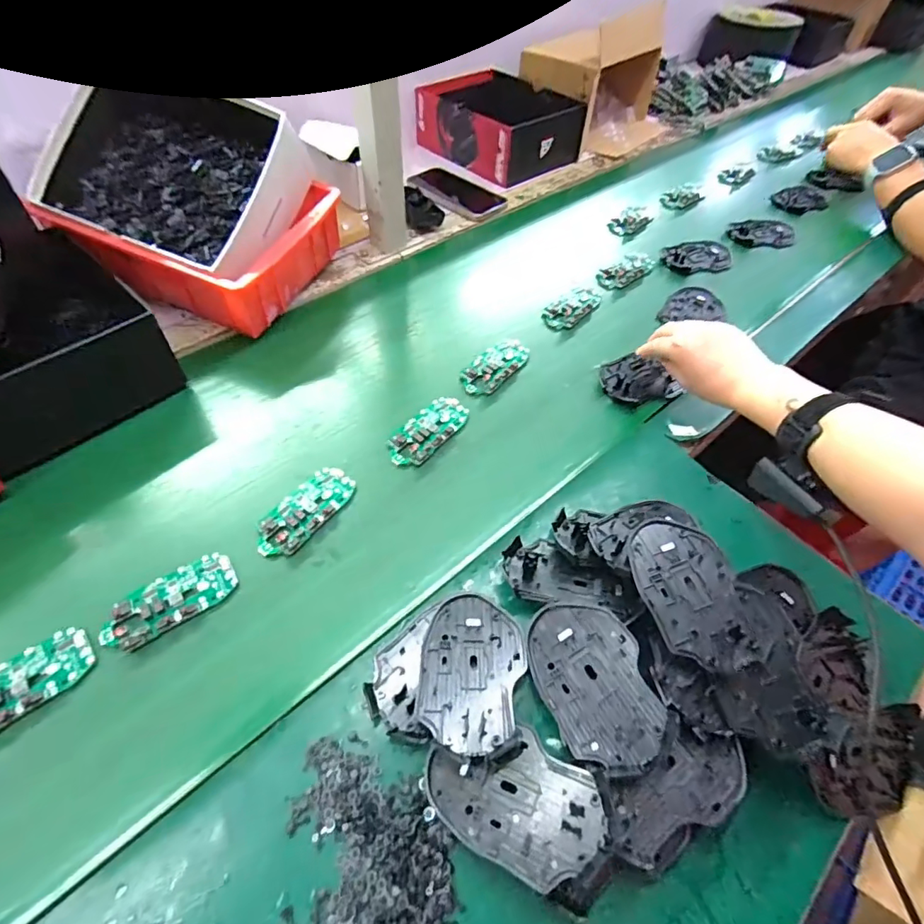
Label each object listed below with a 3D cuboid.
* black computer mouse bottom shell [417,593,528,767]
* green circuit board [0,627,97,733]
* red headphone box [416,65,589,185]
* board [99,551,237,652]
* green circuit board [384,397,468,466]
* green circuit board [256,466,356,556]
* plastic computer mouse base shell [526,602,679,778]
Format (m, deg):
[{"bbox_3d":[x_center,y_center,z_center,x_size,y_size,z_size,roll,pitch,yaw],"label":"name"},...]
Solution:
[{"bbox_3d":[0.008,0.149,0.366,0.072,0.019,0.110,7,53,1],"label":"black computer mouse bottom shell"},{"bbox_3d":[-0.314,0.159,0.357,0.095,0.011,0.045,-37,63,-27],"label":"green circuit board"},{"bbox_3d":[0.060,-0.594,0.891,0.187,0.082,0.237,-34,62,-25],"label":"red headphone box"},{"bbox_3d":[-0.229,0.108,0.399,0.097,0.009,0.044,-33,62,-25],"label":"board"},{"bbox_3d":[-0.034,-0.034,0.516,0.043,0.011,0.100,33,58,19],"label":"green circuit board"},{"bbox_3d":[-0.140,0.043,0.455,0.045,0.008,0.099,32,58,19],"label":"green circuit board"},{"bbox_3d":[0.094,0.155,0.359,0.072,0.019,0.115,-29,53,1],"label":"plastic computer mouse base shell"}]

